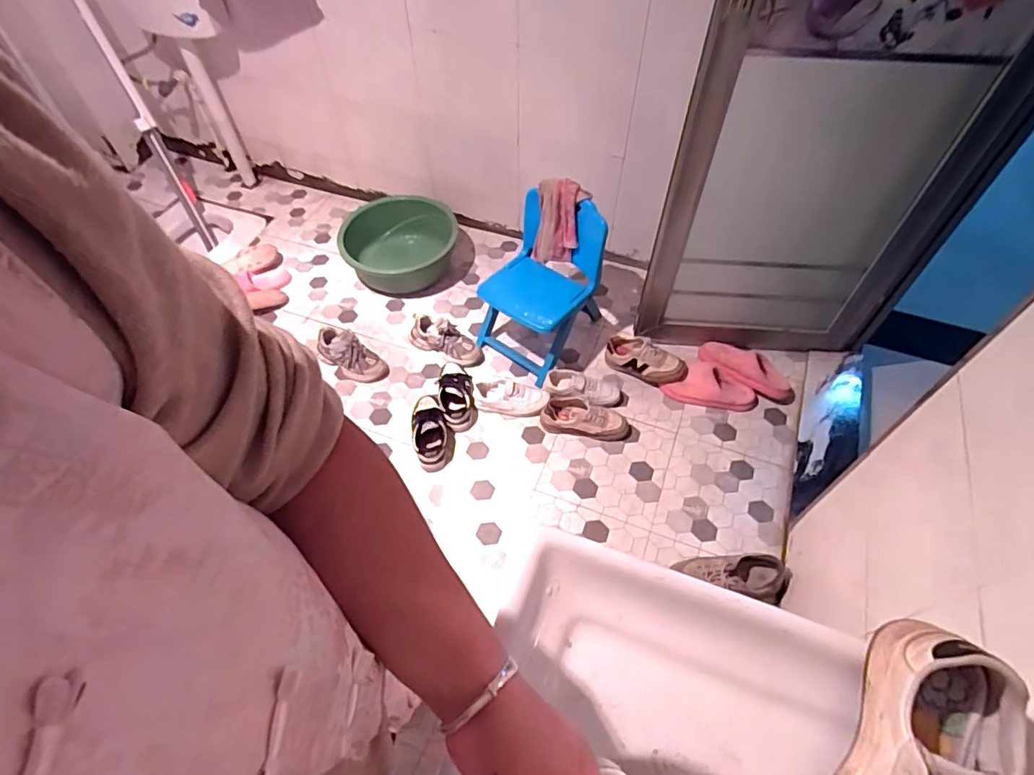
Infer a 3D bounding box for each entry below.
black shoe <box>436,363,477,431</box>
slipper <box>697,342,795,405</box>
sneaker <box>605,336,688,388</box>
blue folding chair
[{"bbox_3d":[-0.171,0.016,1.524,0.100,0.066,0.226,-8,55,-6],"label":"black shoe"},{"bbox_3d":[0.647,-0.052,1.519,0.274,0.057,0.116,30,59,3],"label":"slipper"},{"bbox_3d":[0.363,-0.075,1.548,0.236,0.098,0.091,29,60,19],"label":"sneaker"},{"bbox_3d":[0.068,-0.281,1.503,0.274,0.392,0.319,36,62,23],"label":"blue folding chair"}]

